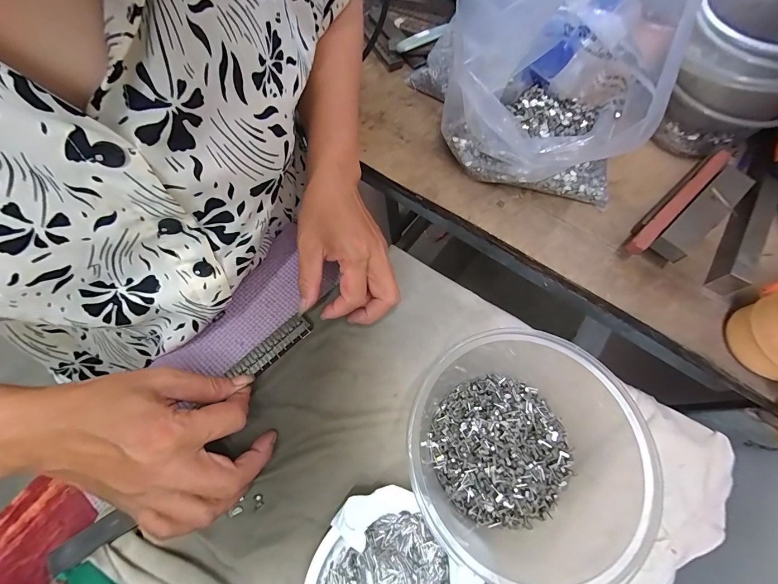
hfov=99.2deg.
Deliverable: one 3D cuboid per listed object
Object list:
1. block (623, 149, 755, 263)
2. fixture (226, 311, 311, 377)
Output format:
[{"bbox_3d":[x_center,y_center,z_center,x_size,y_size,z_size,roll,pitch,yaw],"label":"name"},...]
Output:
[{"bbox_3d":[0.264,-0.073,0.290,0.146,0.032,0.043,-40,73,-12],"label":"block"},{"bbox_3d":[-0.098,0.047,0.276,0.071,0.007,0.022,-39,72,-14],"label":"fixture"}]

